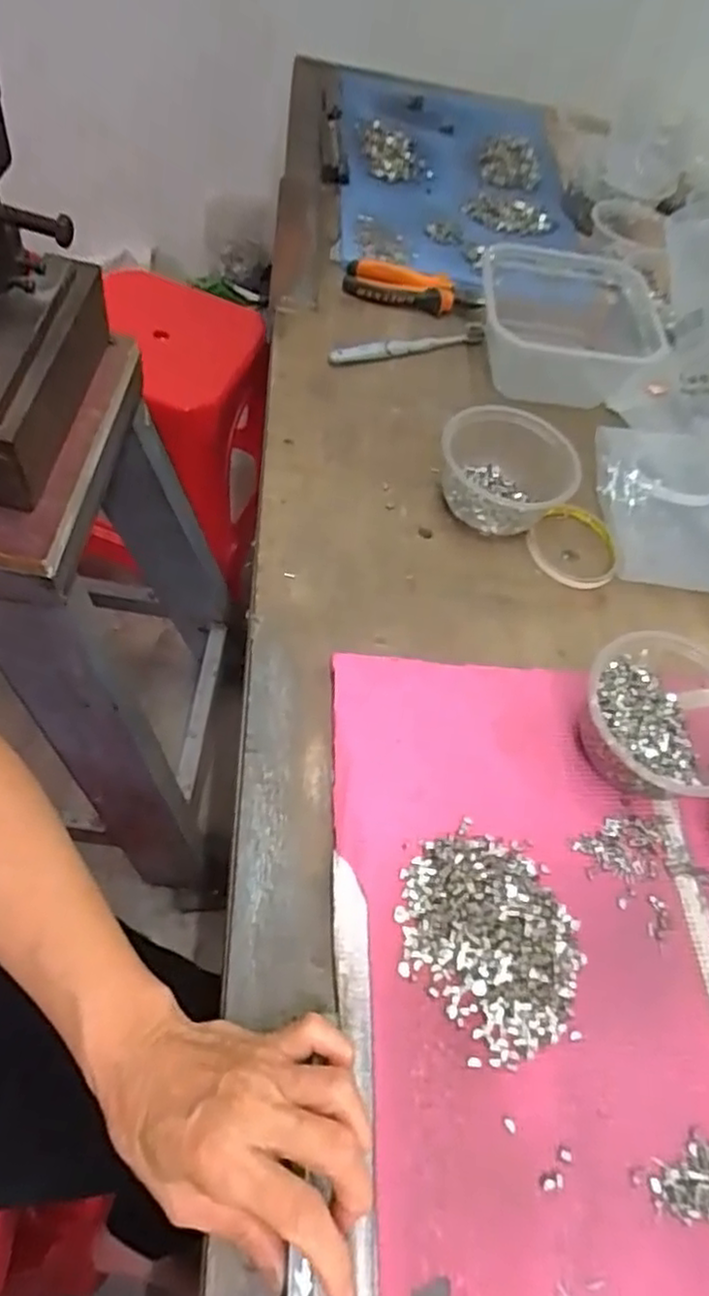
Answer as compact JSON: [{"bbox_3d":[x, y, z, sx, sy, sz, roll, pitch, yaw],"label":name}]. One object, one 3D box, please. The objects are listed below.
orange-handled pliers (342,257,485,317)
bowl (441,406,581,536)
[{"bbox_3d":[0.064,-0.393,0.757,0.150,0.029,0.055,13,56,-4],"label":"orange-handled pliers"},{"bbox_3d":[0.125,-0.146,0.591,0.113,0.066,0.094,21,56,3],"label":"bowl"}]

